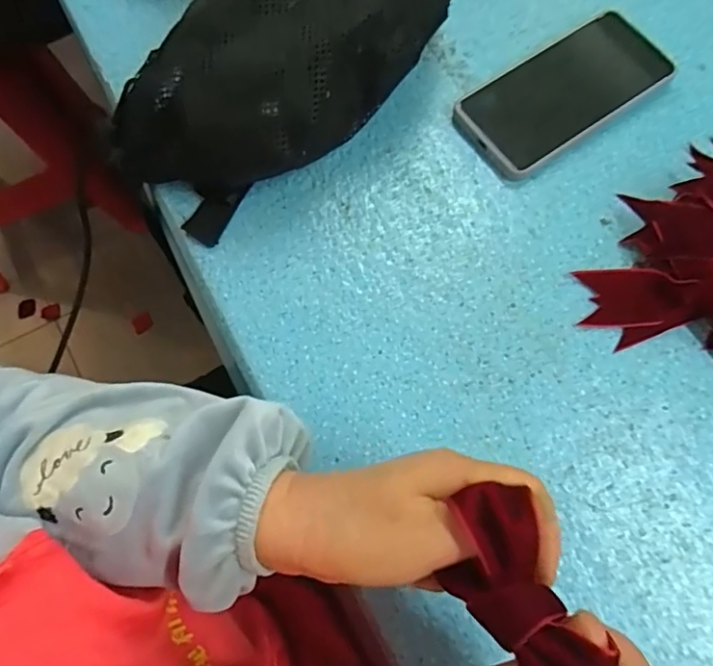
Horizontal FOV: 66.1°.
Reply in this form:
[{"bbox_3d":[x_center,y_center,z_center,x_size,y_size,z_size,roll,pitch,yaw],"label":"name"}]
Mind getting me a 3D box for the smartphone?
[{"bbox_3d":[0.156,-0.181,0.409,0.159,0.016,0.077,-31,76,-7],"label":"smartphone"}]

